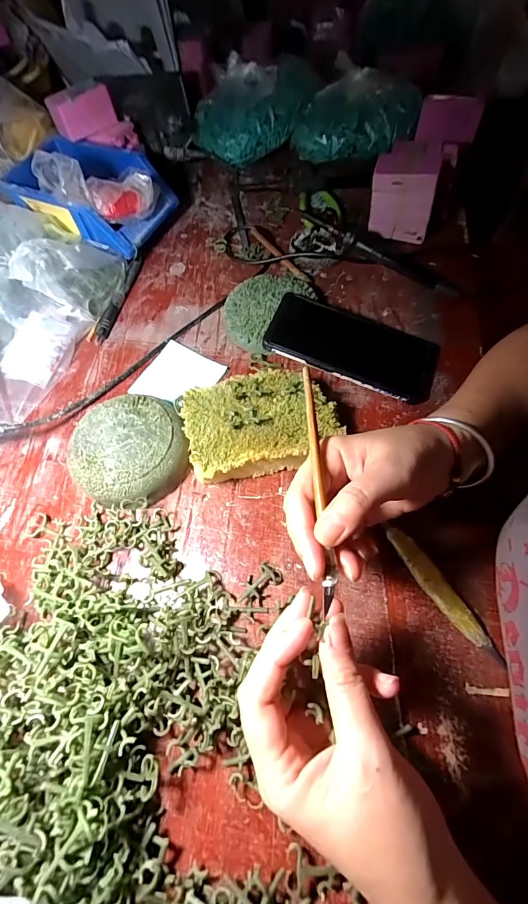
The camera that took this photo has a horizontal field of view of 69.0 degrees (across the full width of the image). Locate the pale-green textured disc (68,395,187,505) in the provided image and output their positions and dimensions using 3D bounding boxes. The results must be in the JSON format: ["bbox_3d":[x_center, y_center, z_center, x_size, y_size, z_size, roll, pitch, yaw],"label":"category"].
[{"bbox_3d":[-0.120,-0.001,0.349,0.098,0.036,0.099,-1,63,2],"label":"pale-green textured disc"}]

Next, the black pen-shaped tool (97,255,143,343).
[{"bbox_3d":[-0.174,-0.190,0.465,0.013,0.015,0.149,9,64,7],"label":"black pen-shaped tool"}]

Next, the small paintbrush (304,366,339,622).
[{"bbox_3d":[0.033,0.014,0.234,0.010,0.008,0.151,-4,67,1],"label":"small paintbrush"}]

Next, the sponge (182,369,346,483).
[{"bbox_3d":[-0.002,-0.024,0.349,0.132,0.045,0.092,-10,63,-2],"label":"sponge"}]

